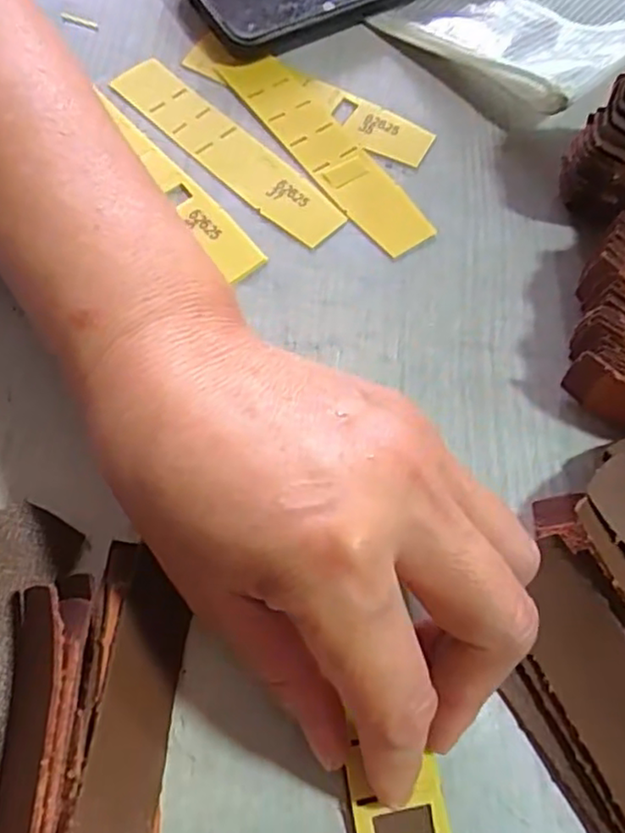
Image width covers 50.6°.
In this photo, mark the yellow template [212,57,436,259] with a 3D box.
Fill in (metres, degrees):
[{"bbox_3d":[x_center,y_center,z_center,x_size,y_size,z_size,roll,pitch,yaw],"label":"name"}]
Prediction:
[{"bbox_3d":[0.004,-0.116,0.282,0.025,0.004,0.123,-33,71,-15],"label":"yellow template"}]

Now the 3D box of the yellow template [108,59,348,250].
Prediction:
[{"bbox_3d":[-0.037,-0.114,0.282,0.120,0.004,0.025,42,75,14],"label":"yellow template"}]

